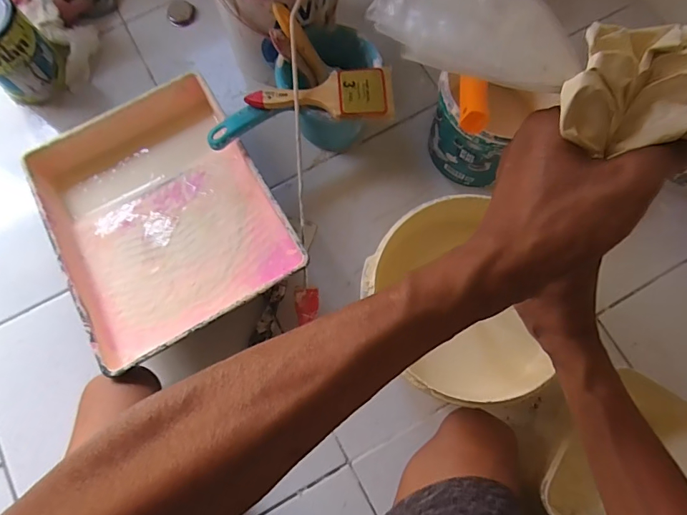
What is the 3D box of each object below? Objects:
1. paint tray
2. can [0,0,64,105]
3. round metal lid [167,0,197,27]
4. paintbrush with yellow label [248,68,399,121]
[{"bbox_3d":[-0.249,-0.058,0.595,0.281,0.086,0.351,-30,79,-8],"label":"paint tray"},{"bbox_3d":[-0.514,-0.323,0.653,0.100,0.126,0.100,0,76,-1],"label":"can"},{"bbox_3d":[-0.286,-0.431,0.752,0.050,0.020,0.041,-24,78,-6],"label":"round metal lid"},{"bbox_3d":[-0.027,-0.217,0.556,0.186,0.011,0.072,2,76,0],"label":"paintbrush with yellow label"}]

